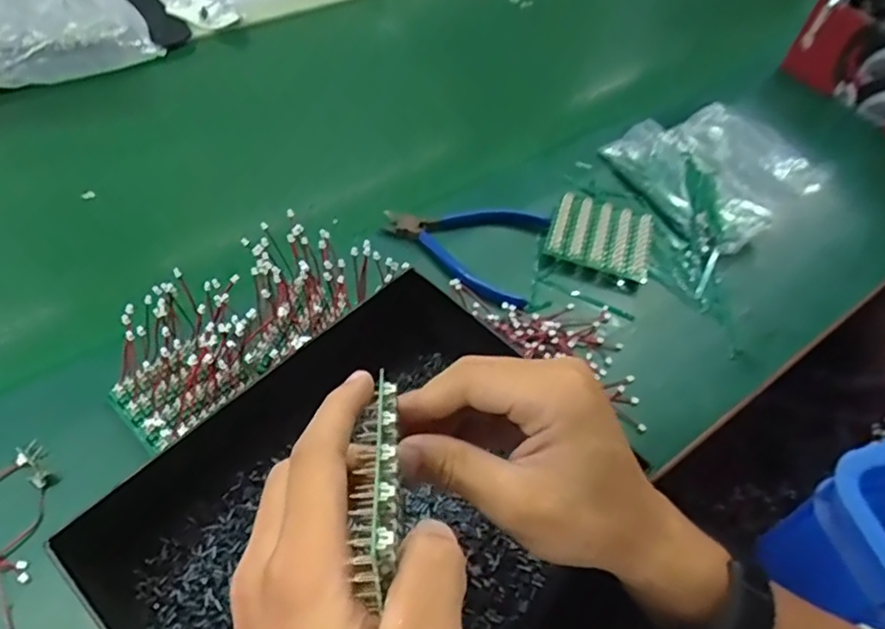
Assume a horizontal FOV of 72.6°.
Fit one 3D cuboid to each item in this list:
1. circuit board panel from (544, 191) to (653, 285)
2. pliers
[{"bbox_3d":[0.141,-0.073,0.531,0.088,0.017,0.084,16,52,8],"label":"circuit board panel"},{"bbox_3d":[0.025,-0.072,0.519,0.140,0.015,0.112,26,55,16],"label":"pliers"}]

